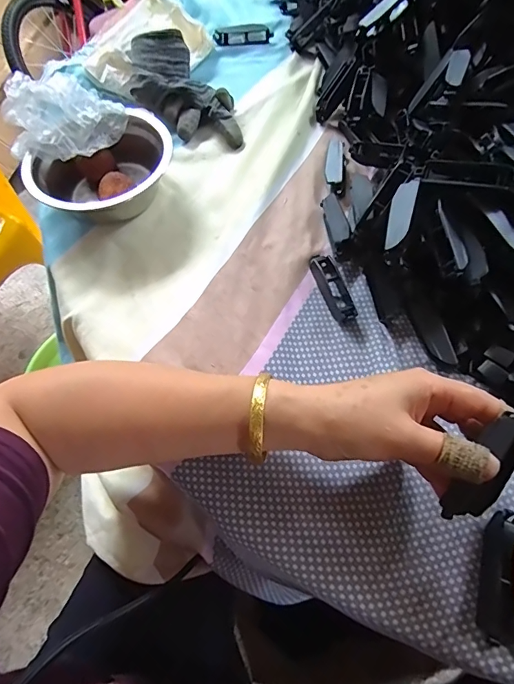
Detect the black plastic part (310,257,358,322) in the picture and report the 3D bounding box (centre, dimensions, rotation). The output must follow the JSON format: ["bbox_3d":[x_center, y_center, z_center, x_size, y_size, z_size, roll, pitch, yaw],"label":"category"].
[{"bbox_3d":[0.067,-0.047,0.373,0.022,0.014,0.072,-15,62,-6],"label":"black plastic part"}]

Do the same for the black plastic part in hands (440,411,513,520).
[{"bbox_3d":[0.129,0.073,0.243,0.024,0.074,0.019,27,21,16],"label":"black plastic part in hands"}]

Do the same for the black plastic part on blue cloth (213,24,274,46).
[{"bbox_3d":[-0.018,-0.405,0.565,0.075,0.014,0.031,-6,62,-1],"label":"black plastic part on blue cloth"}]

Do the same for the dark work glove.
[{"bbox_3d":[-0.080,-0.277,0.482,0.084,0.029,0.170,-36,81,-16],"label":"dark work glove"}]

